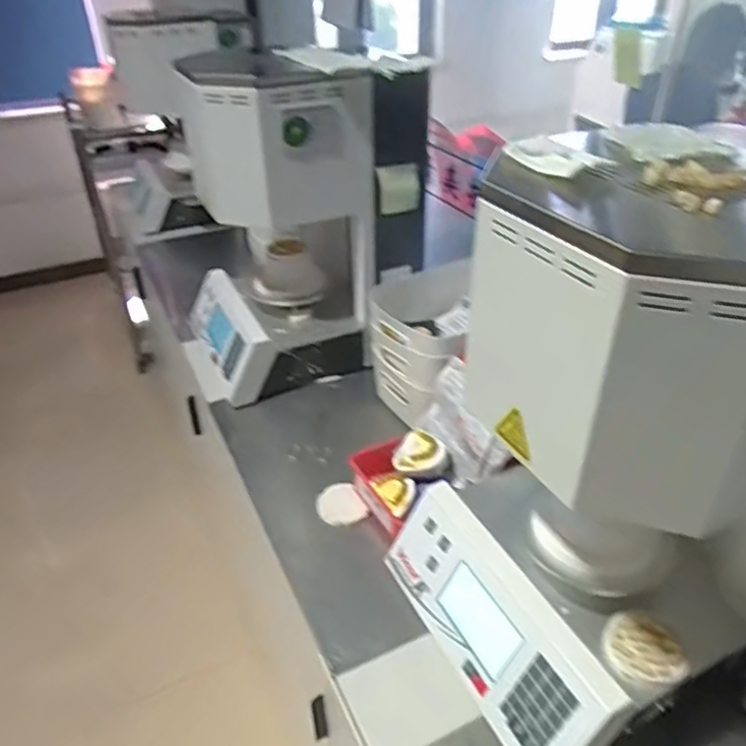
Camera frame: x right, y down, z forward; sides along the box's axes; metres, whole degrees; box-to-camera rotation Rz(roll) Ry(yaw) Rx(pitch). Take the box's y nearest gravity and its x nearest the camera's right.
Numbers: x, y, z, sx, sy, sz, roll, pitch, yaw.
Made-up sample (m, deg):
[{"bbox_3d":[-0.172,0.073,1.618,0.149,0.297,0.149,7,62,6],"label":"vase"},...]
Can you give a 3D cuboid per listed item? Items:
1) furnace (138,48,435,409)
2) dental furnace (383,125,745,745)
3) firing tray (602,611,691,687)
[{"bbox_3d":[-0.137,-0.276,1.151,0.375,0.539,0.291,-21,42,-27],"label":"furnace"},{"bbox_3d":[0.229,0.072,0.638,0.325,0.544,0.329,-20,41,-26],"label":"dental furnace"},{"bbox_3d":[0.275,0.279,0.643,0.071,0.018,0.072,1,37,-1],"label":"firing tray"}]

